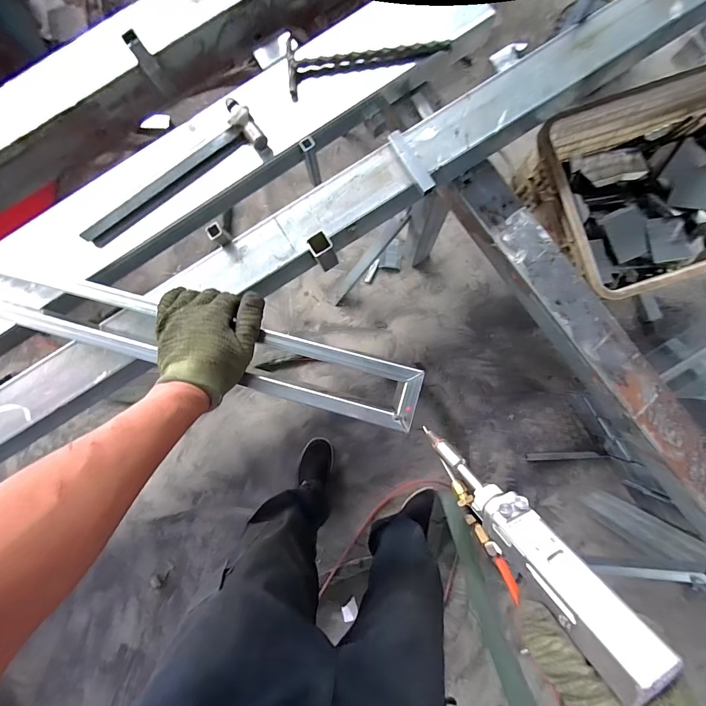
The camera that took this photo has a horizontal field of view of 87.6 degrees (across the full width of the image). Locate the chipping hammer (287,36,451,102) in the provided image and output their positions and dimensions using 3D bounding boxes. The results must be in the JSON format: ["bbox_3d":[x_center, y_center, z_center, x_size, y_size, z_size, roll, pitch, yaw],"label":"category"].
[{"bbox_3d":[0.025,-0.487,0.612,0.266,0.025,0.086,-4,86,2],"label":"chipping hammer"}]

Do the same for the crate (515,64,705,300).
[{"bbox_3d":[0.629,-0.329,0.735,0.511,0.227,0.350,-18,86,1],"label":"crate"}]

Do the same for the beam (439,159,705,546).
[{"bbox_3d":[0.580,0.185,0.643,0.096,0.074,1.288,-35,86,0],"label":"beam"}]

